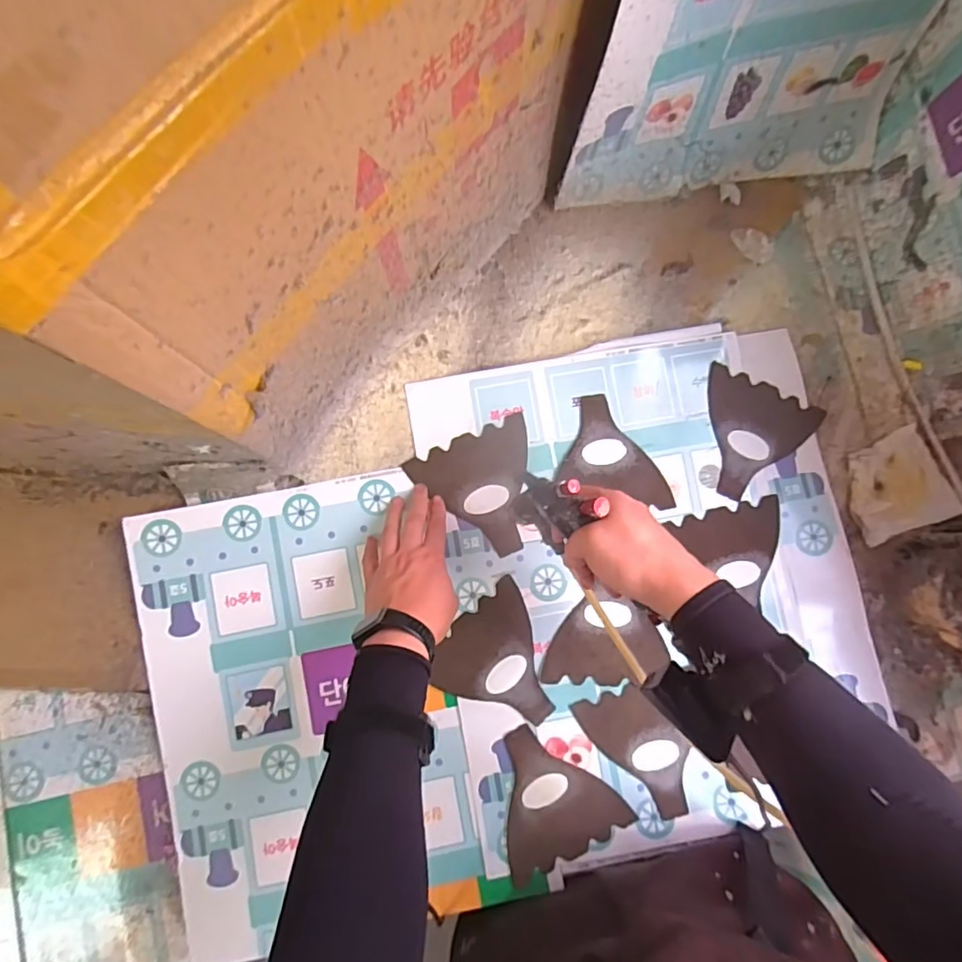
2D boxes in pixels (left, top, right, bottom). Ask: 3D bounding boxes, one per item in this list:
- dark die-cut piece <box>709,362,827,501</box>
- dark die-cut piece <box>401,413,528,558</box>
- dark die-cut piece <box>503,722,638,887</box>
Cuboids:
[{"bbox_3d":[0.296,-0.046,0.611,0.129,0.006,0.130,24,85,2],"label":"dark die-cut piece"},{"bbox_3d":[0.006,0.013,0.595,0.133,0.009,0.133,-25,83,-1],"label":"dark die-cut piece"},{"bbox_3d":[0.070,0.322,0.570,0.128,0.004,0.134,-25,85,-2],"label":"dark die-cut piece"}]

